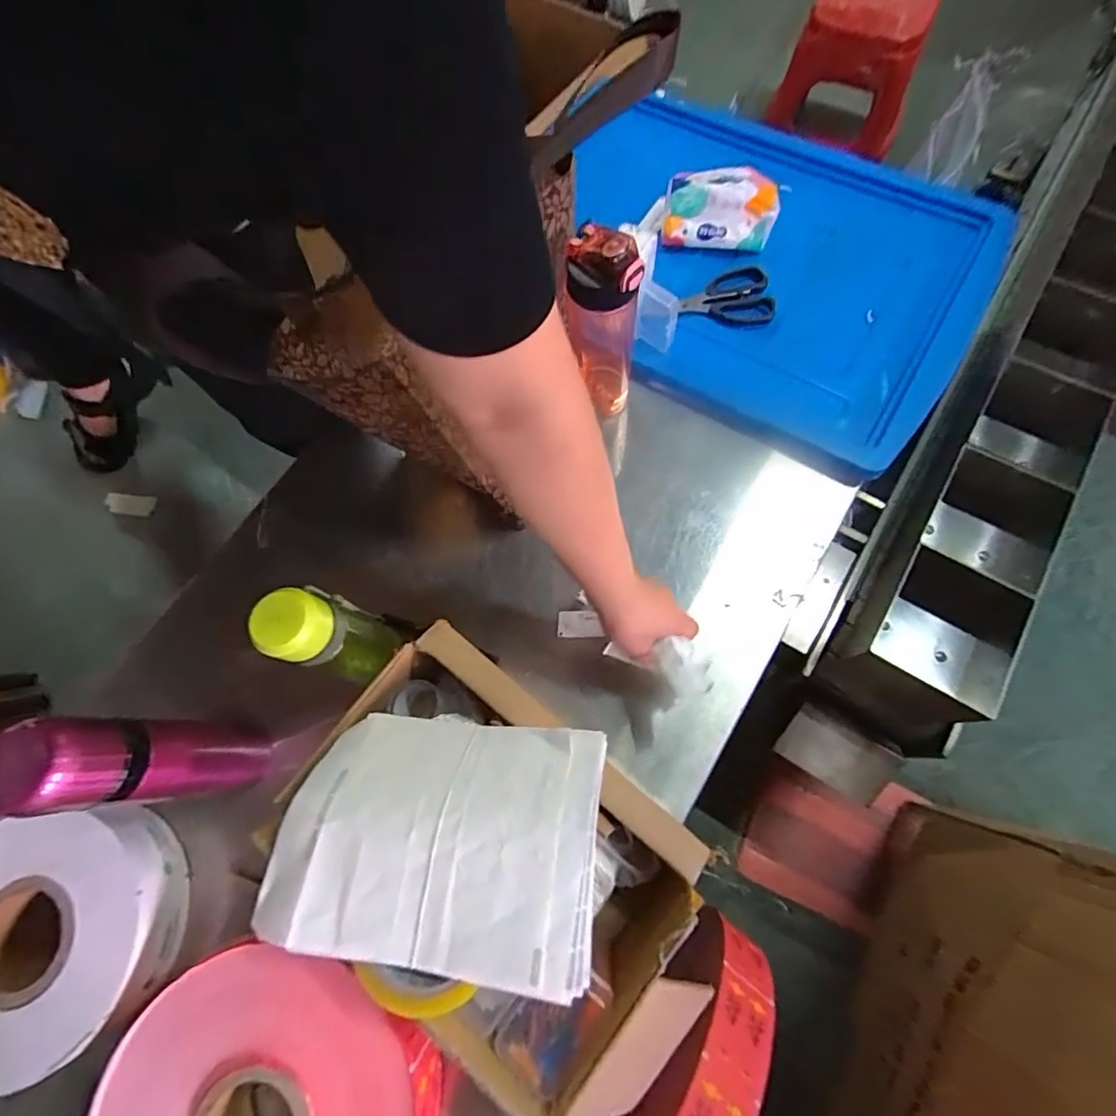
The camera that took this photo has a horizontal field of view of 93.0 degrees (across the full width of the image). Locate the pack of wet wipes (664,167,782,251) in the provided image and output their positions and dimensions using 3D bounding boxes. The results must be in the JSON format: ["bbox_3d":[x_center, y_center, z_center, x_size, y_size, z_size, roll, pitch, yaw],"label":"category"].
[{"bbox_3d":[0.213,-0.458,0.701,0.142,0.063,0.083,4,70,2],"label":"pack of wet wipes"}]

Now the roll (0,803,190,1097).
[{"bbox_3d":[-0.455,0.332,0.470,0.202,0.059,0.193,0,70,1],"label":"roll"}]

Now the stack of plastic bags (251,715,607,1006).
[{"bbox_3d":[-0.084,0.199,0.386,0.222,0.042,0.157,4,63,9],"label":"stack of plastic bags"}]

